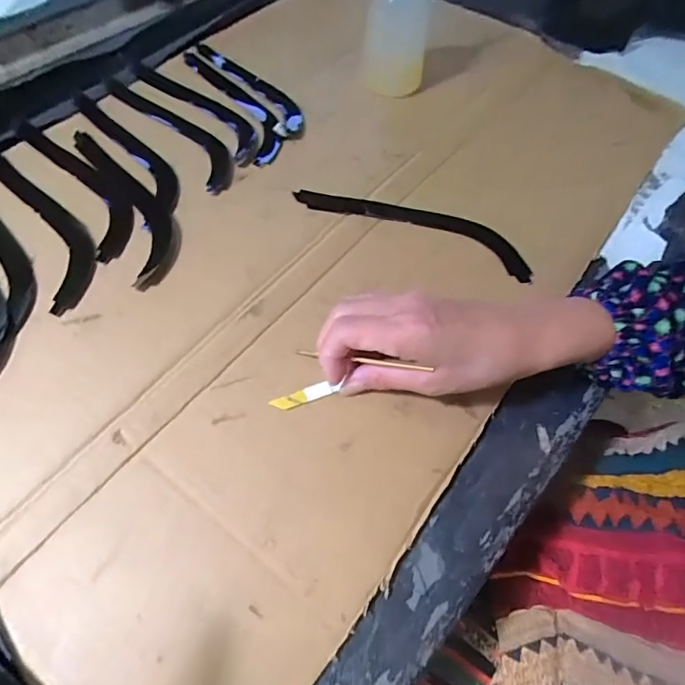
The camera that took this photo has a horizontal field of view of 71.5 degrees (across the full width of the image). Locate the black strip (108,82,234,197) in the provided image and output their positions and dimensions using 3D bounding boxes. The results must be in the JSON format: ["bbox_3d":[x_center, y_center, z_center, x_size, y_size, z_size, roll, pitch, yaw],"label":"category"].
[{"bbox_3d":[-0.161,-0.208,0.460,0.046,0.010,0.202,-35,67,-21],"label":"black strip"}]

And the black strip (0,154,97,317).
[{"bbox_3d":[-0.245,-0.104,0.391,0.046,0.004,0.204,-30,65,-18],"label":"black strip"}]

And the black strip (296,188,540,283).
[{"bbox_3d":[0.062,-0.102,0.404,0.204,0.006,0.042,22,59,8],"label":"black strip"}]

